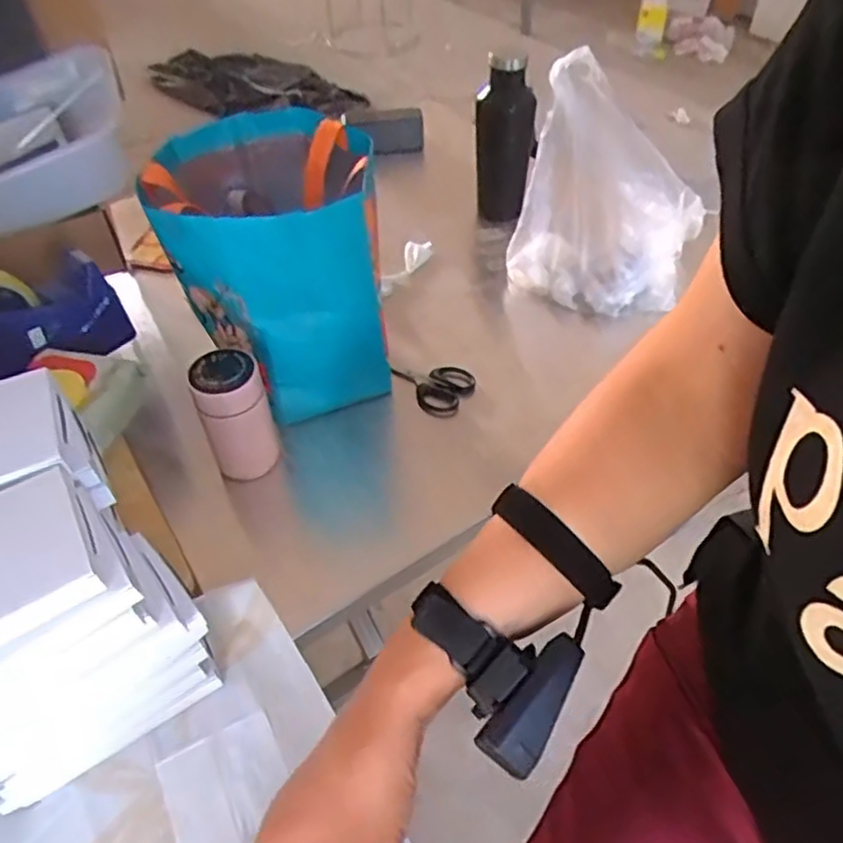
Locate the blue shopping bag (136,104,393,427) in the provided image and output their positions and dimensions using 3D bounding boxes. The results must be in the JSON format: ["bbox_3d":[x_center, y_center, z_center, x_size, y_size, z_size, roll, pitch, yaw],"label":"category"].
[{"bbox_3d":[-0.148,-0.168,0.727,0.200,0.232,0.227,-13,48,-10],"label":"blue shopping bag"}]

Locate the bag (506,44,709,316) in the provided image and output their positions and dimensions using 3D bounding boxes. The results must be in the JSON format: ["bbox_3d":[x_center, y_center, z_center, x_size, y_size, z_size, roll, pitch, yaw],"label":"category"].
[{"bbox_3d":[0.223,-0.266,0.828,0.206,0.235,0.168,17,50,17],"label":"bag"}]

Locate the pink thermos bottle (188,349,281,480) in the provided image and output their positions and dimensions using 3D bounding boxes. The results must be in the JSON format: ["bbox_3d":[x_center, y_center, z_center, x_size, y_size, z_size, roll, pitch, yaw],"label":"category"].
[{"bbox_3d":[-0.175,-0.003,0.664,0.064,0.127,0.054,-18,49,-14],"label":"pink thermos bottle"}]

